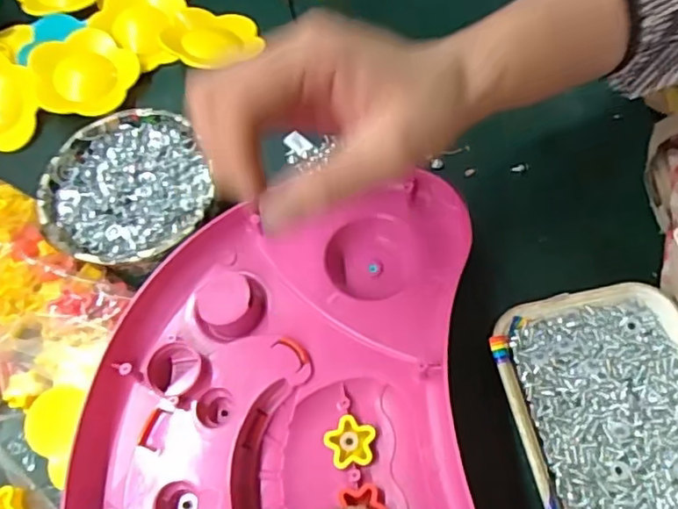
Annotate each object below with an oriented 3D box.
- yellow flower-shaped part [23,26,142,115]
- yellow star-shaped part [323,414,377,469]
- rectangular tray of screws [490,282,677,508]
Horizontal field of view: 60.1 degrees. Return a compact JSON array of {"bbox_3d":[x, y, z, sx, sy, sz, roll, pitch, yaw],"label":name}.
[{"bbox_3d":[-0.197,-0.142,0.451,0.077,0.024,0.072,-1,64,3],"label":"yellow flower-shaped part"},{"bbox_3d":[0.006,0.098,0.312,0.026,0.008,0.025,-14,64,-3],"label":"yellow star-shaped part"},{"bbox_3d":[0.149,0.107,0.313,0.100,0.033,0.175,-9,64,-1],"label":"rectangular tray of screws"}]

